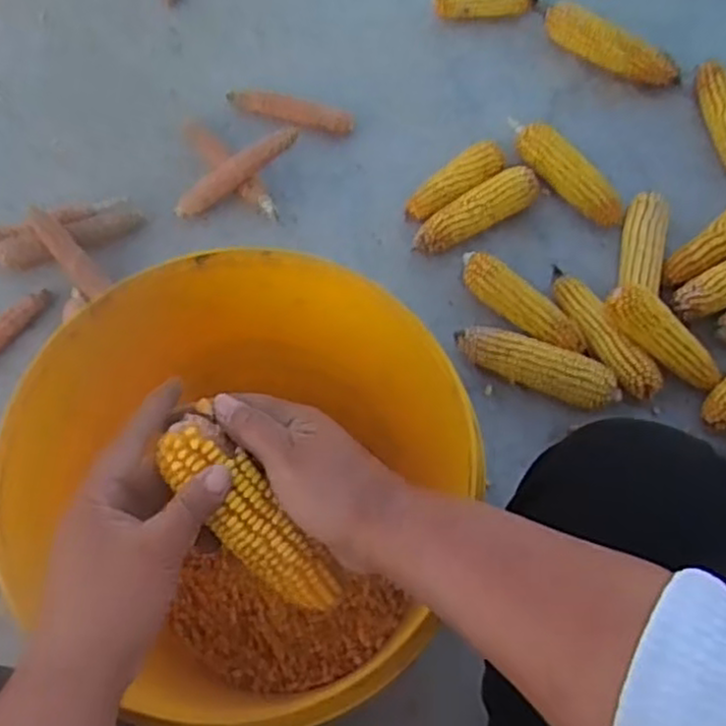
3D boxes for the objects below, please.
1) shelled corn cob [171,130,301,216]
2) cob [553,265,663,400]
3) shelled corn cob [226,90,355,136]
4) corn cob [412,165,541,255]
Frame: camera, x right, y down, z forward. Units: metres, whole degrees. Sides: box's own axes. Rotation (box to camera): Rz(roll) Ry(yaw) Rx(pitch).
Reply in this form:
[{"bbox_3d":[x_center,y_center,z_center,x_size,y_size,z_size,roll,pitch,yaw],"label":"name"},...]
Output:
[{"bbox_3d":[-0.157,-0.235,0.924,0.178,0.024,0.029,-31,67,13],"label":"shelled corn cob"},{"bbox_3d":[0.264,-0.035,0.836,0.041,0.040,0.183,-29,70,-12],"label":"cob"},{"bbox_3d":[-0.098,-0.336,0.985,0.171,0.025,0.027,16,67,6],"label":"shelled corn cob"},{"bbox_3d":[0.137,-0.180,0.907,0.174,0.041,0.052,-31,70,-13],"label":"corn cob"}]

